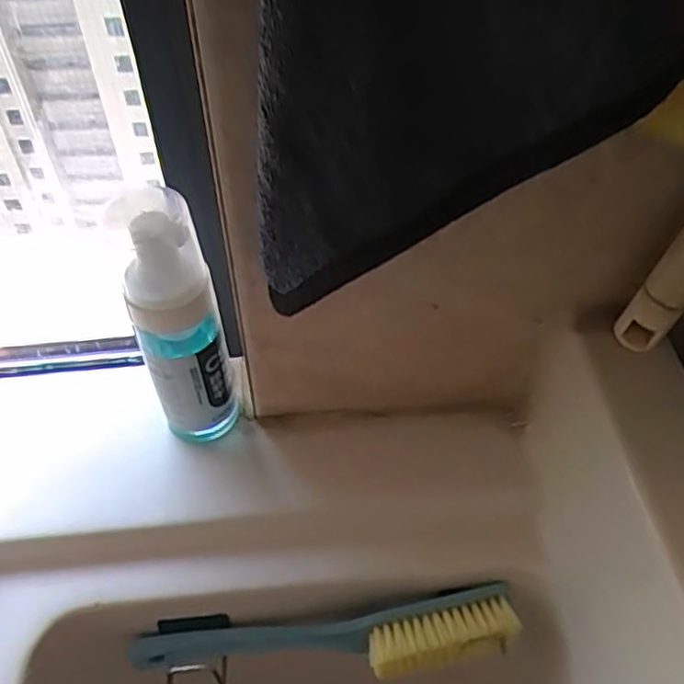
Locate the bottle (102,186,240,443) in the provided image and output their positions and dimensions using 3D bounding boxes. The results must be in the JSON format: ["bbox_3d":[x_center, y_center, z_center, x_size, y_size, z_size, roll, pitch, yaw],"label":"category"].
[{"bbox_3d":[-0.093,-0.007,0.400,0.045,0.176,0.050,-15,54,-12],"label":"bottle"}]

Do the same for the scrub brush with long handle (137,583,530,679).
[{"bbox_3d":[-0.011,0.181,0.418,0.227,0.028,0.040,-5,52,-5],"label":"scrub brush with long handle"}]

